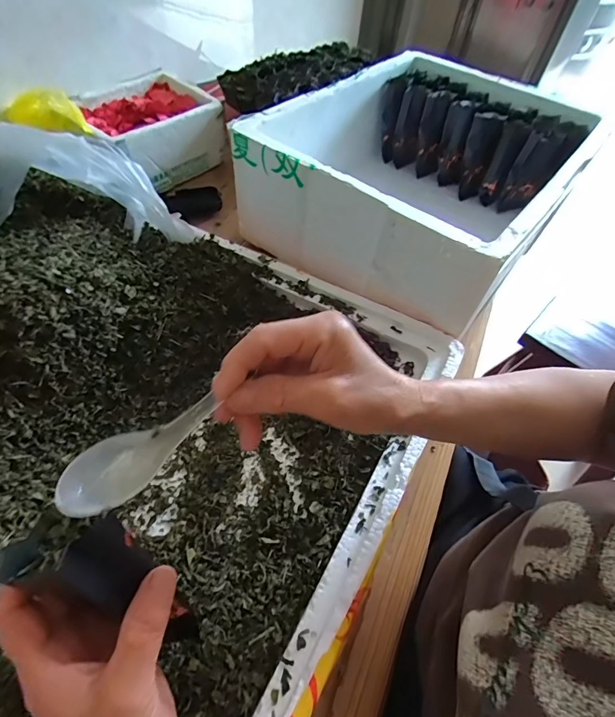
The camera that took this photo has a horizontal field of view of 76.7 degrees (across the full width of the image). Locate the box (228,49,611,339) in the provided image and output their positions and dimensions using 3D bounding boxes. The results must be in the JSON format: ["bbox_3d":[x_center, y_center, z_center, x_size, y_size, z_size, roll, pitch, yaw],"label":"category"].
[{"bbox_3d":[0.164,-0.307,0.609,0.419,0.154,0.494,35,59,19],"label":"box"}]

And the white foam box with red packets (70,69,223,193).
[{"bbox_3d":[-0.270,-0.382,0.669,0.154,0.109,0.218,34,58,18],"label":"white foam box with red packets"}]

